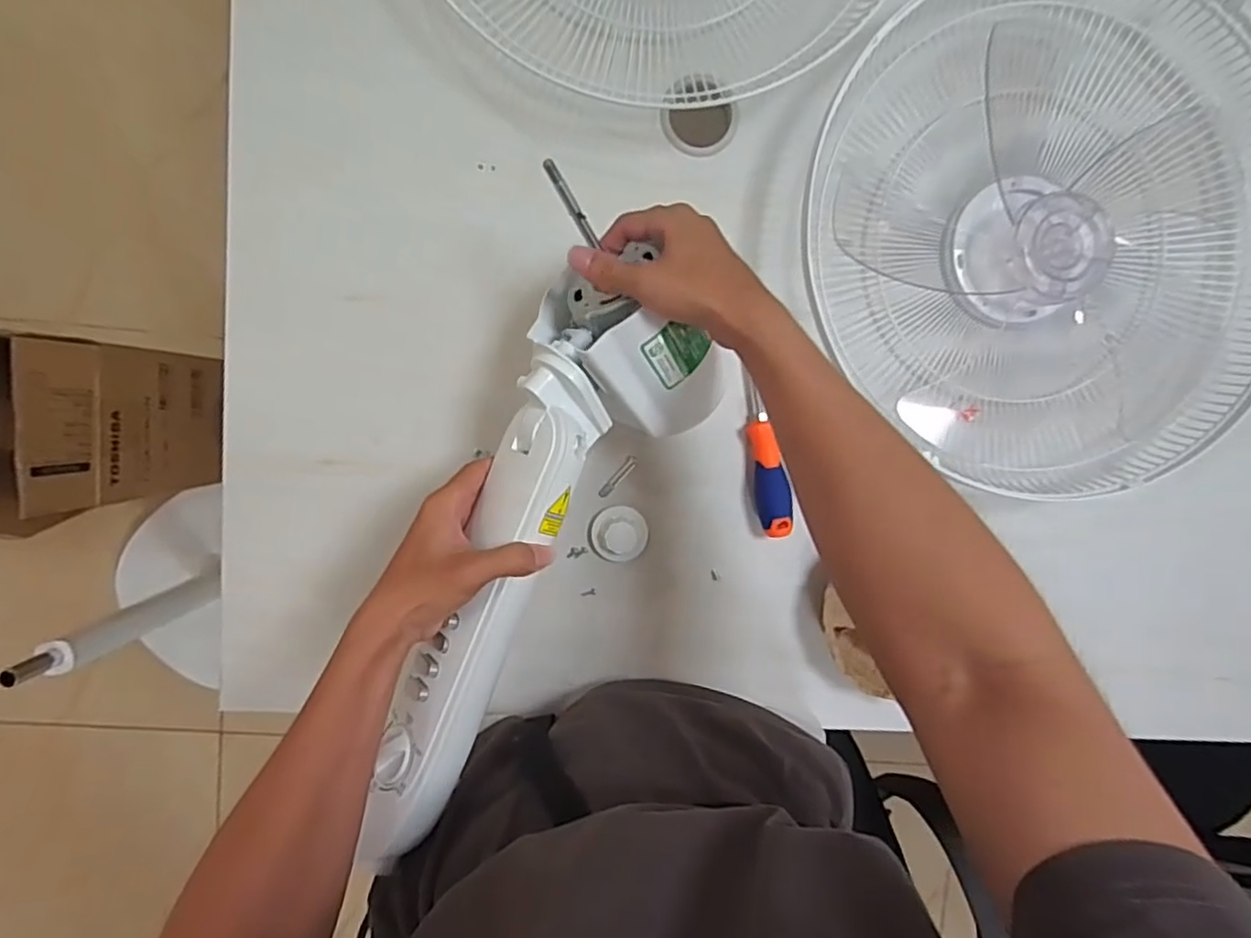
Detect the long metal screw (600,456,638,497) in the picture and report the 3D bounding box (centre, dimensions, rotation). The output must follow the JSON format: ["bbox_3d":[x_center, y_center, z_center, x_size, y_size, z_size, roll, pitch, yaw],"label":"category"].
[{"bbox_3d":[-0.007,0.008,0.616,0.011,0.004,0.048,39,91,-7],"label":"long metal screw"}]

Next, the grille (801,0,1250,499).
[{"bbox_3d":[0.379,-0.202,0.587,0.398,0.075,0.436,0,95,-4],"label":"grille"}]

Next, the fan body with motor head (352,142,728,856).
[{"bbox_3d":[-0.062,0.062,0.466,0.148,0.087,0.434,24,85,-6],"label":"fan body with motor head"}]

